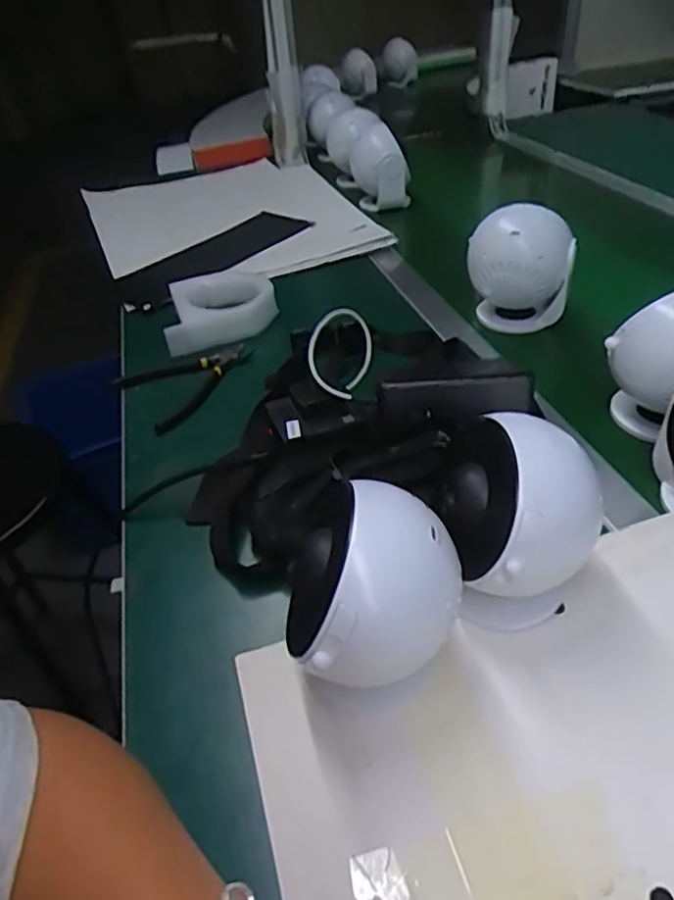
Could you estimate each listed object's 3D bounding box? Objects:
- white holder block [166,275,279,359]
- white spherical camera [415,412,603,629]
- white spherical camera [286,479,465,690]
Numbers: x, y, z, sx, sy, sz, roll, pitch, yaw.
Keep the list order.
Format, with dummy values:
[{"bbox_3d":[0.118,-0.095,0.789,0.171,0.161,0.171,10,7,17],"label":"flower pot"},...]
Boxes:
[{"bbox_3d":[-0.140,-0.176,0.744,0.130,0.043,0.125,-8,39,-1],"label":"white holder block"},{"bbox_3d":[0.106,0.047,0.371,0.088,0.119,0.078,-16,39,-10],"label":"white spherical camera"},{"bbox_3d":[0.019,0.068,0.320,0.089,0.085,0.079,-5,39,2],"label":"white spherical camera"}]

